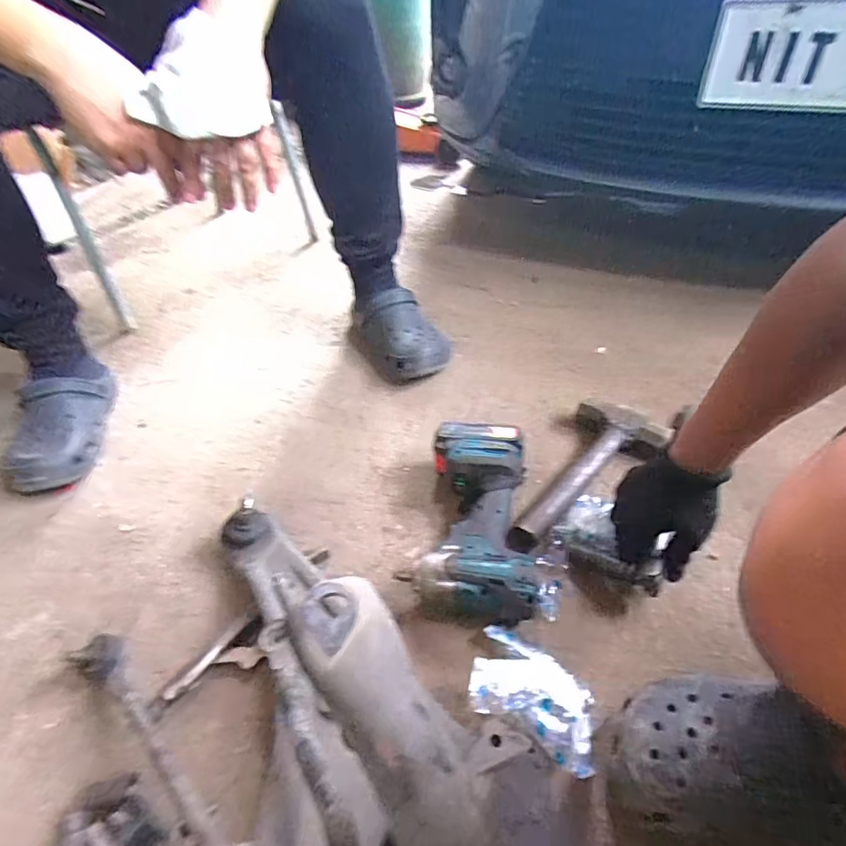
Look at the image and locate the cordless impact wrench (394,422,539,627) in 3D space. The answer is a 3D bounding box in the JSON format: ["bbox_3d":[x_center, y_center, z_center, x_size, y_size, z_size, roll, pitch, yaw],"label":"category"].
[{"bbox_3d":[0.067,0.107,0.619,0.142,0.084,0.225,9,42,13],"label":"cordless impact wrench"}]

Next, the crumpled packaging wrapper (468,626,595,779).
[{"bbox_3d":[0.099,0.233,0.472,0.116,0.056,0.102,17,44,21],"label":"crumpled packaging wrapper"}]

